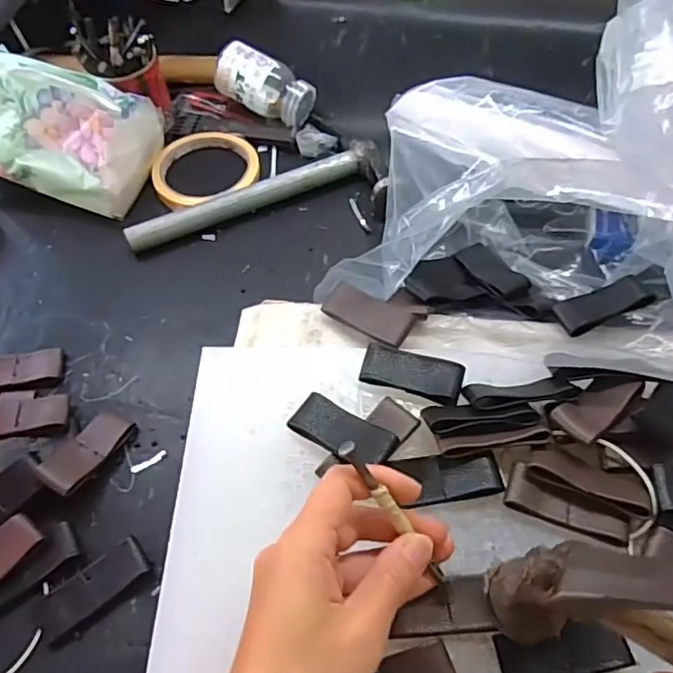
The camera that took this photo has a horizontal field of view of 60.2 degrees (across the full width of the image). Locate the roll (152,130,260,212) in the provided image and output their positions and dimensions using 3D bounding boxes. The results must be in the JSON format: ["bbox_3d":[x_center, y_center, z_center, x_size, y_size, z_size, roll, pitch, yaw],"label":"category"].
[{"bbox_3d":[-0.115,-0.149,0.512,0.090,0.016,0.095,-1,57,1],"label":"roll"}]

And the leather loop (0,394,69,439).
[{"bbox_3d":[-0.210,0.053,0.384,0.060,0.004,0.032,-3,47,-17],"label":"leather loop"}]

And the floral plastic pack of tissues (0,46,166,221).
[{"bbox_3d":[-0.234,-0.173,0.486,0.137,0.104,0.085,15,59,11],"label":"floral plastic pack of tissues"}]

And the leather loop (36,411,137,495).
[{"bbox_3d":[-0.159,0.073,0.370,0.028,0.007,0.064,20,36,14],"label":"leather loop"}]

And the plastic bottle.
[{"bbox_3d":[-0.066,-0.231,0.538,0.091,0.044,0.049,27,95,-4],"label":"plastic bottle"}]

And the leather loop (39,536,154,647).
[{"bbox_3d":[-0.139,0.144,0.333,0.062,0.004,0.028,-35,63,-19],"label":"leather loop"}]

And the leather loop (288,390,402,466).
[{"bbox_3d":[0.004,0.053,0.326,0.060,0.010,0.025,28,62,18],"label":"leather loop"}]

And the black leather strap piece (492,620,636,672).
[{"bbox_3d":[0.106,0.148,0.271,0.059,0.004,0.025,-12,67,-3],"label":"black leather strap piece"}]

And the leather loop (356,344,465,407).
[{"bbox_3d":[0.046,0.021,0.352,0.060,0.007,0.027,14,59,10],"label":"leather loop"}]

